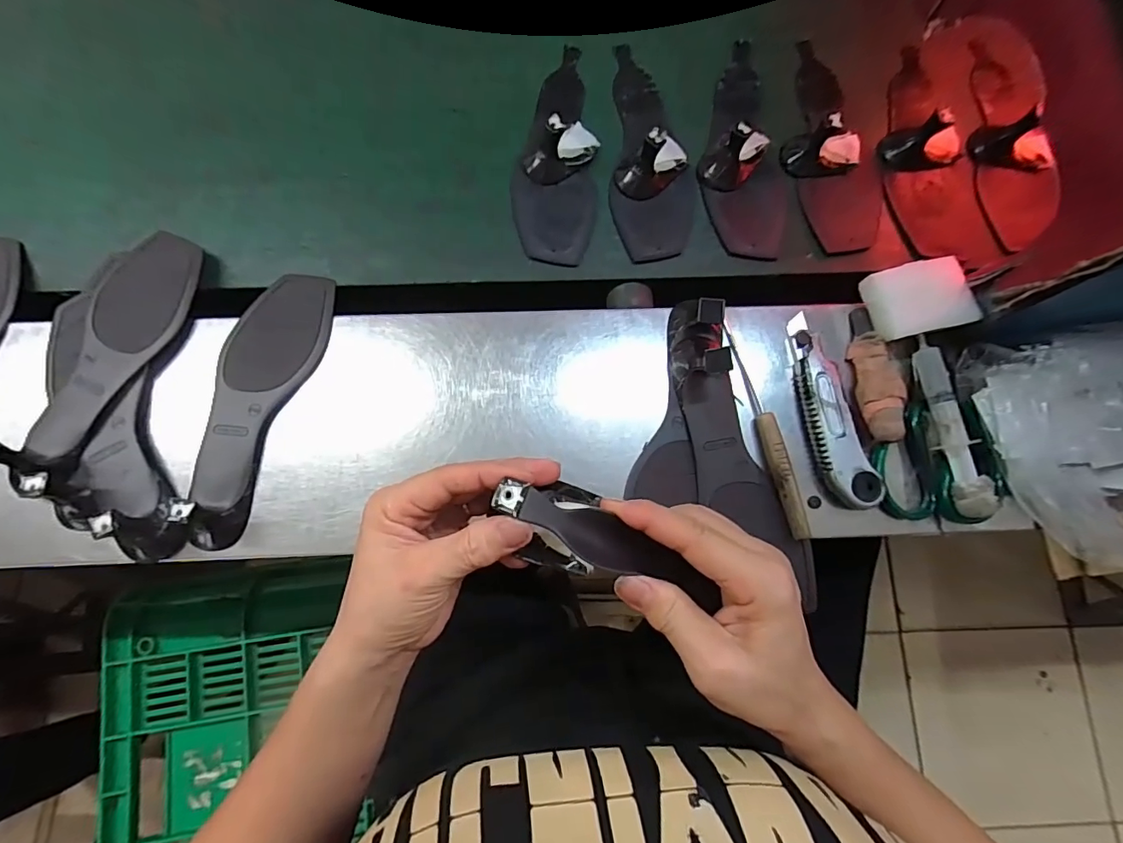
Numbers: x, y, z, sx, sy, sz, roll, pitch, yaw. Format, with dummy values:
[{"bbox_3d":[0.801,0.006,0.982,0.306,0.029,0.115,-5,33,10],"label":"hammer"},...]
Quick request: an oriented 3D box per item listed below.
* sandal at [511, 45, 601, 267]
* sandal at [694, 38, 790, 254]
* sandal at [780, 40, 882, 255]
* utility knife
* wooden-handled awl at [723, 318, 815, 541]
[{"bbox_3d":[-0.004,-0.259,0.455,0.076,0.043,0.226,2,77,1],"label":"sandal"},{"bbox_3d":[0.161,-0.267,0.460,0.084,0.039,0.233,-4,77,-1],"label":"sandal"},{"bbox_3d":[0.249,-0.264,0.460,0.079,0.042,0.217,-11,77,-2],"label":"sandal"},{"bbox_3d":[0.210,-0.011,0.398,0.035,0.018,0.158,-15,77,-3],"label":"utility knife"},{"bbox_3d":[0.165,0.003,0.398,0.015,0.012,0.177,-12,77,-3],"label":"wooden-handled awl"}]

